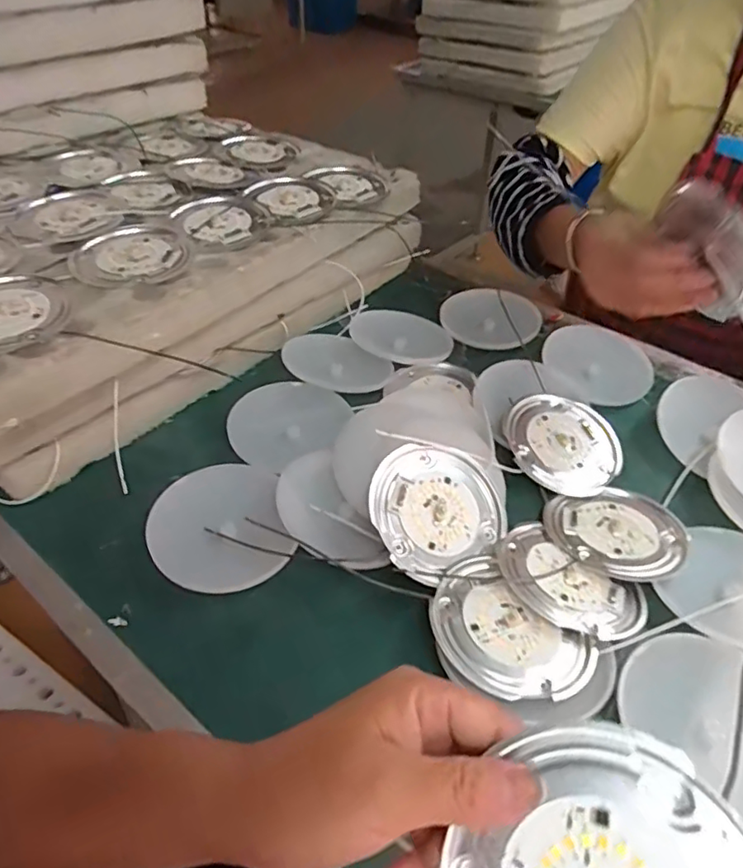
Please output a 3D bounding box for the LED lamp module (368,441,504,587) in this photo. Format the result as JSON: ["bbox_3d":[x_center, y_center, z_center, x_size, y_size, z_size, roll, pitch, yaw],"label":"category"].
[{"bbox_3d":[0.049,0.053,0.430,0.102,0.008,0.095,-24,75,-29],"label":"LED lamp module"}]

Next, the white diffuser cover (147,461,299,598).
[{"bbox_3d":[-0.116,0.069,0.436,0.097,0.019,0.108,-11,46,-13],"label":"white diffuser cover"}]

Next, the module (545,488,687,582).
[{"bbox_3d":[0.195,0.078,0.454,0.105,0.014,0.091,-5,45,-7],"label":"module"}]

